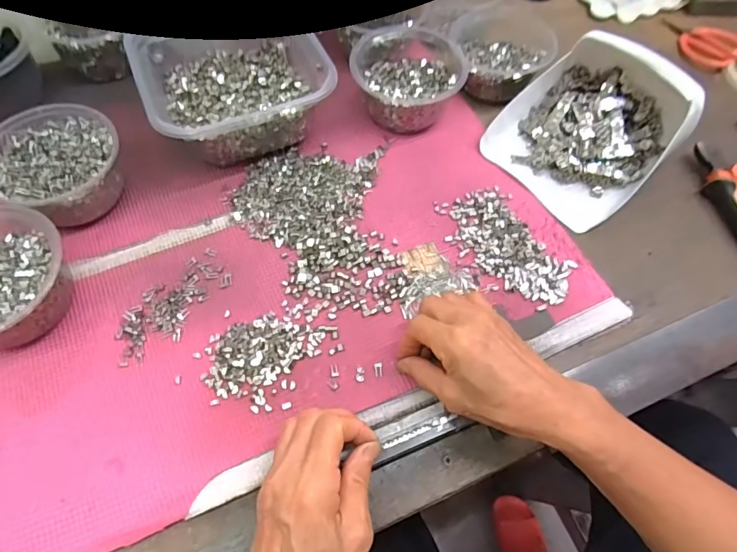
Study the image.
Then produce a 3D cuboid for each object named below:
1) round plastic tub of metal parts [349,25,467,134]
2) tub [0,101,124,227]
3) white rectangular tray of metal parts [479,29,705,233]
[{"bbox_3d":[0.040,-0.219,0.498,0.111,0.060,0.133,1,62,-2],"label":"round plastic tub of metal parts"},{"bbox_3d":[-0.282,-0.098,0.426,0.108,0.057,0.113,1,62,-2],"label":"tub"},{"bbox_3d":[0.229,-0.161,0.466,0.176,0.081,0.149,-39,70,-20],"label":"white rectangular tray of metal parts"}]

